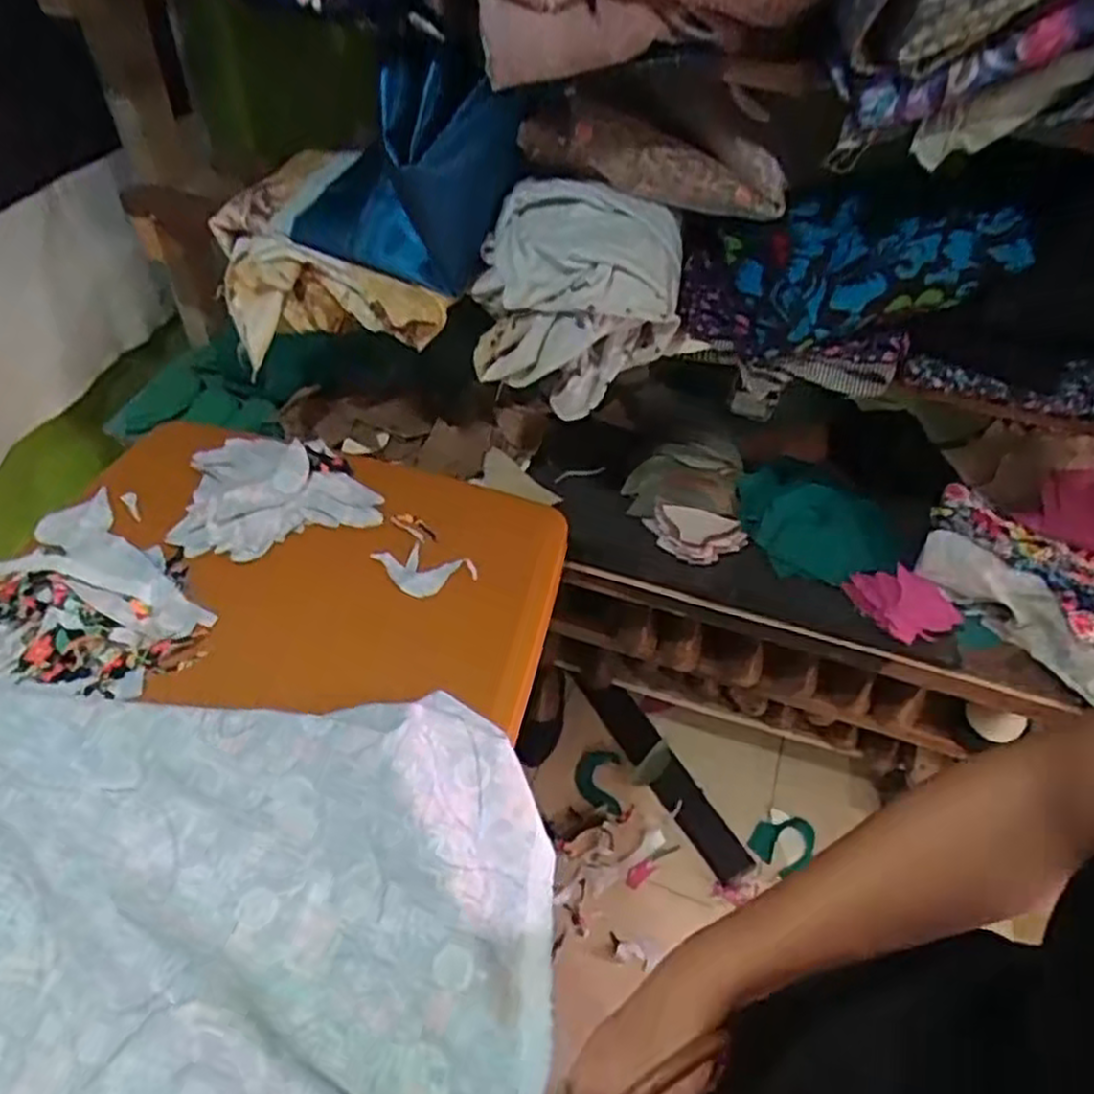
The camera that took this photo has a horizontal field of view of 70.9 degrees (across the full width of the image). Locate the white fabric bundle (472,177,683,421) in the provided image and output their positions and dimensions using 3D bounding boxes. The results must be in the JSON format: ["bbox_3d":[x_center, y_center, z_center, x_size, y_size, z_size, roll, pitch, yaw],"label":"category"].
[{"bbox_3d":[0.031,-0.243,0.745,0.191,0.157,0.132,15,48,8],"label":"white fabric bundle"}]

